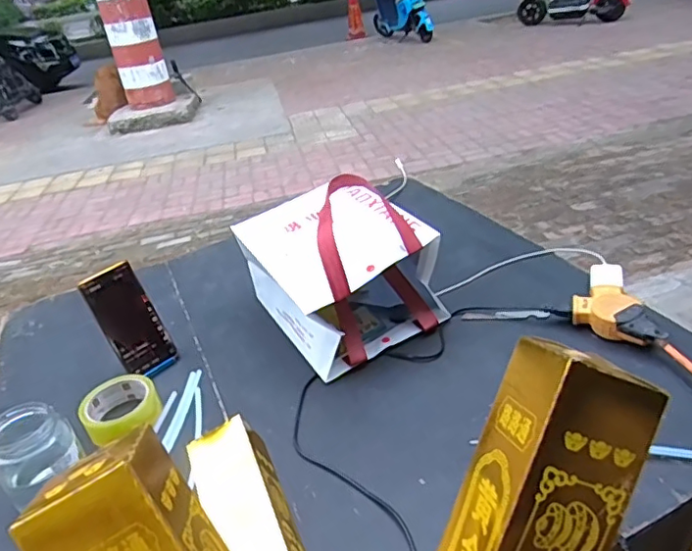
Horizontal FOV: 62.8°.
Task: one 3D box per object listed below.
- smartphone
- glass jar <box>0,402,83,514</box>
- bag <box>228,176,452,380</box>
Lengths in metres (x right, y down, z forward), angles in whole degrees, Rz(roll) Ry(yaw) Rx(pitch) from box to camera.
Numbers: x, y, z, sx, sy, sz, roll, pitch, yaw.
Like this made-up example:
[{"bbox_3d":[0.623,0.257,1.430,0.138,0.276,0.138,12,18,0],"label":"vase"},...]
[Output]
[{"bbox_3d":[-0.302,0.063,0.794,0.073,0.154,0.011,-32,17,-29],"label":"smartphone"},{"bbox_3d":[-0.334,0.199,0.616,0.079,0.101,0.079,-7,31,4],"label":"glass jar"},{"bbox_3d":[-0.023,-0.036,0.803,0.196,0.215,0.262,-23,33,-22],"label":"bag"}]

